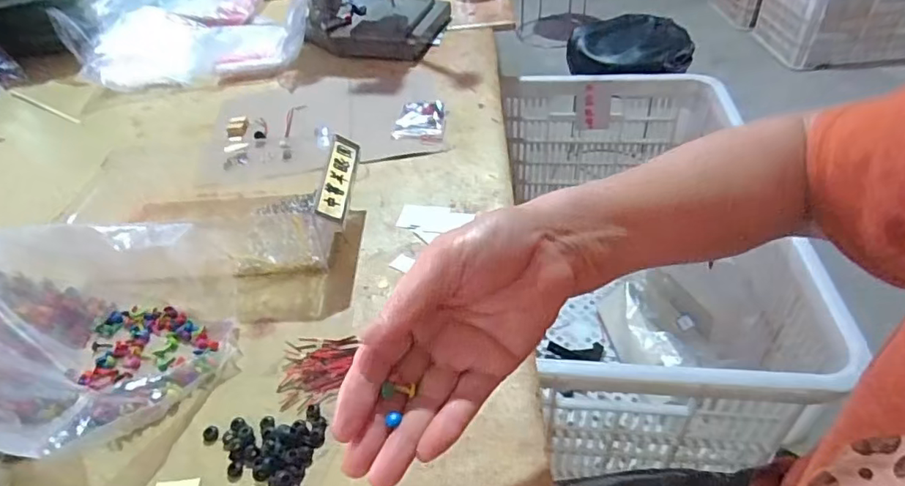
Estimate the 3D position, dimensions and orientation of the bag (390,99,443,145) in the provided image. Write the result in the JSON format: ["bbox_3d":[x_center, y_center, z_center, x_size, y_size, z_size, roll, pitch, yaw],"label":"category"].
[{"bbox_3d":[-0.038,-0.146,0.635,0.058,0.007,0.086,3,43,6],"label":"bag"}]

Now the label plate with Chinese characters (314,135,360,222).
[{"bbox_3d":[-0.100,-0.058,0.472,0.026,0.004,0.111,17,40,-17],"label":"label plate with Chinese characters"}]

